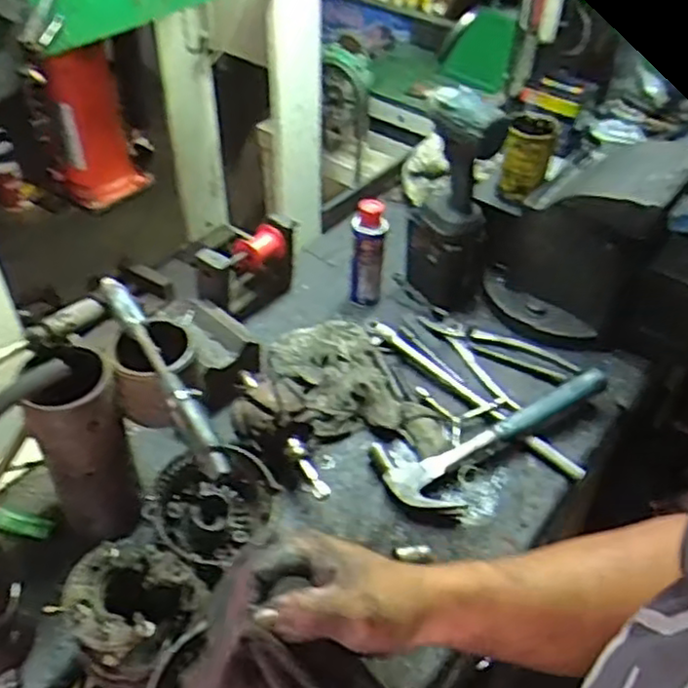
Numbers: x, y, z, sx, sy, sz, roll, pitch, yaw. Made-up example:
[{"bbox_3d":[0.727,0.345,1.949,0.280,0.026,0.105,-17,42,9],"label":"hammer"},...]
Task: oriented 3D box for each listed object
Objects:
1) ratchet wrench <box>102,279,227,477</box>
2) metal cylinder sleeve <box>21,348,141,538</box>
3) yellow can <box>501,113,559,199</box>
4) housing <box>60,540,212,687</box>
[{"bbox_3d":[-0.179,0.022,0.691,0.024,0.031,0.279,-24,50,-25],"label":"ratchet wrench"},{"bbox_3d":[-0.270,0.119,0.747,0.091,0.209,0.075,-19,48,-20],"label":"metal cylinder sleeve"},{"bbox_3d":[0.272,-0.278,1.041,0.071,0.117,0.081,13,45,12],"label":"yellow can"},{"bbox_3d":[-0.202,0.277,0.694,0.115,0.138,0.111,1,44,-1],"label":"housing"}]

